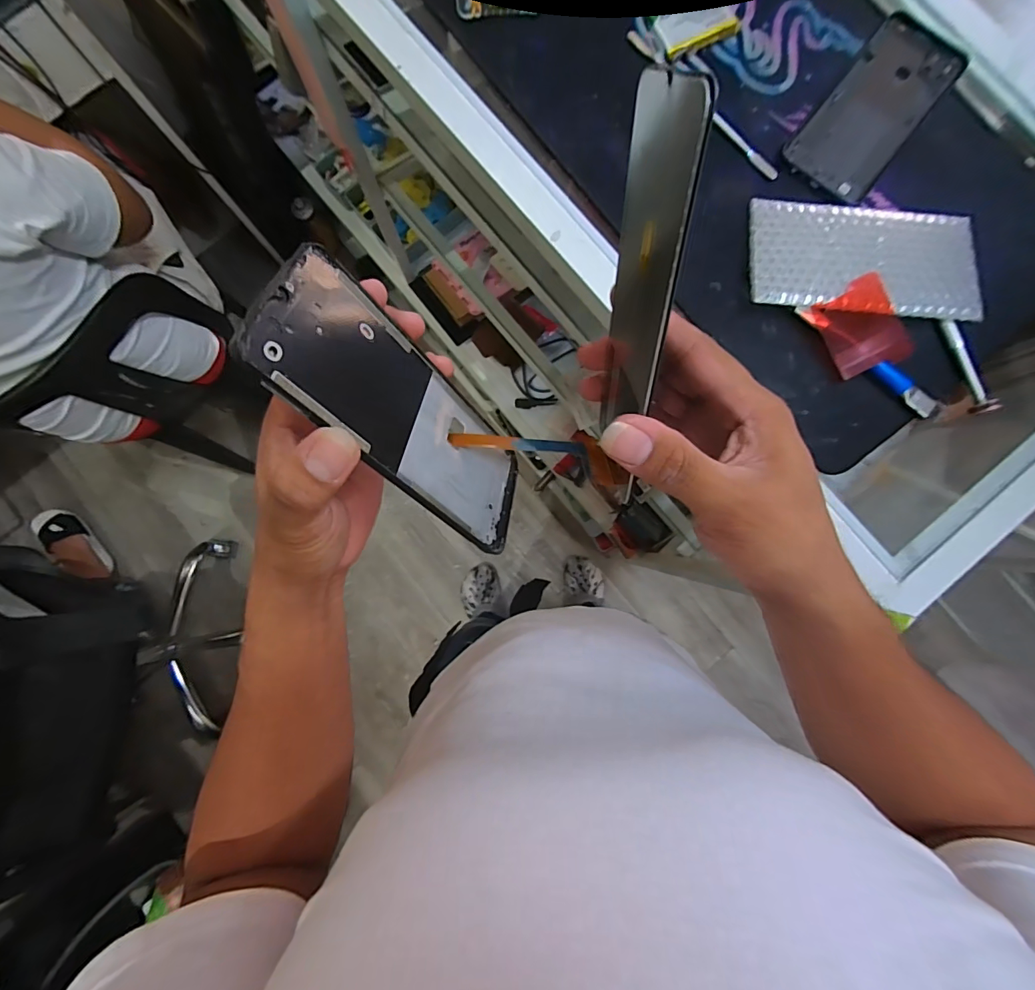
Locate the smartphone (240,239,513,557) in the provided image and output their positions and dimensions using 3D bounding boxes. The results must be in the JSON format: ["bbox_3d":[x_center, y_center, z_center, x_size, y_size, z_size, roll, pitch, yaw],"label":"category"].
[{"bbox_3d":[-0.049,-0.036,0.223,0.004,0.158,0.072,-13,52,31],"label":"smartphone"}]

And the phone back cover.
[{"bbox_3d":[0.282,-0.306,0.359,0.071,0.009,0.158,39,86,2],"label":"phone back cover"}]

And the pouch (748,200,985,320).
[{"bbox_3d":[0.256,-0.176,0.340,0.160,0.016,0.081,6,85,0],"label":"pouch"}]

